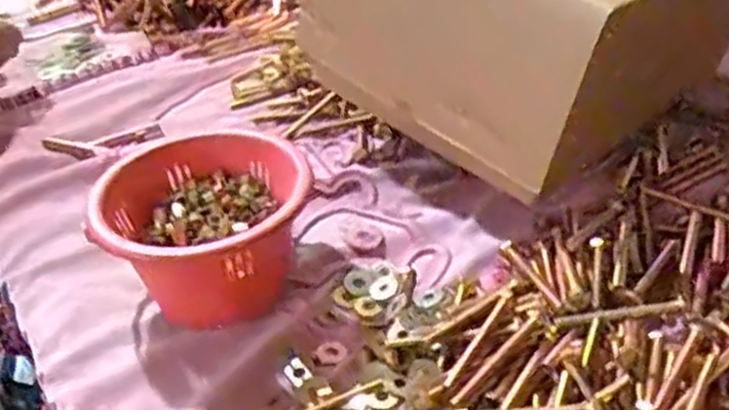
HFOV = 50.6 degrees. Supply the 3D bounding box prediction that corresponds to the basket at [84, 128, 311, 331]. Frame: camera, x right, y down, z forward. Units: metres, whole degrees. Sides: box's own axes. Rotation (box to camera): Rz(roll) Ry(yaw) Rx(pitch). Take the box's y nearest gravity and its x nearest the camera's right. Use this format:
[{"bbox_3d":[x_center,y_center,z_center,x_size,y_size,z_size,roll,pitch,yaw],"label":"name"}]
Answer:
[{"bbox_3d":[-0.131,0.023,0.651,0.161,0.105,0.161,-9,39,-2],"label":"basket"}]

